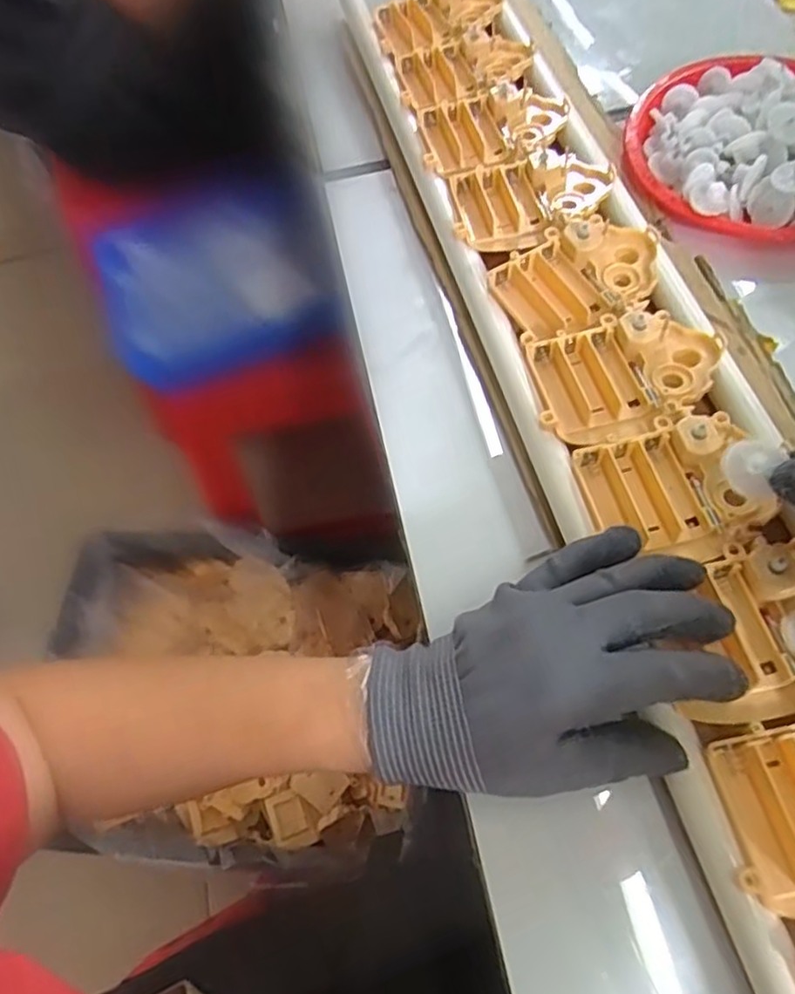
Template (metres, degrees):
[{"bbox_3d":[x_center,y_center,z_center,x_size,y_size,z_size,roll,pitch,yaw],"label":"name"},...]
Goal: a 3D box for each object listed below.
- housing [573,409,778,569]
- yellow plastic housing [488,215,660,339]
[{"bbox_3d":[0.137,-0.005,0.339,0.079,0.029,0.070,-14,61,-9],"label":"housing"},{"bbox_3d":[0.111,-0.132,0.405,0.098,0.022,0.064,-26,62,-8],"label":"yellow plastic housing"}]

